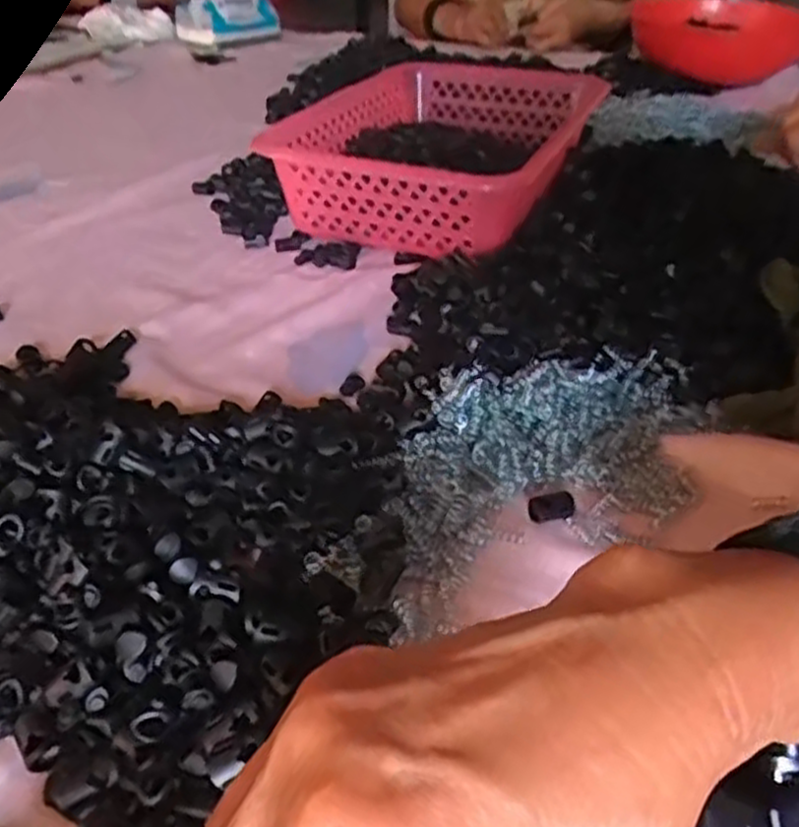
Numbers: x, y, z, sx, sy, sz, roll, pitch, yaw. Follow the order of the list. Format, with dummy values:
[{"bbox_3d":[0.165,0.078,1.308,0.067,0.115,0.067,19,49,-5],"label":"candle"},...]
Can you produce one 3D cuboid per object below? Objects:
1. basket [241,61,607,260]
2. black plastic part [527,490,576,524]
[{"bbox_3d":[0.045,-0.214,0.666,0.198,0.090,0.278,15,39,19],"label":"basket"},{"bbox_3d":[0.071,0.043,0.366,0.021,0.008,0.013,-1,36,-2],"label":"black plastic part"}]

